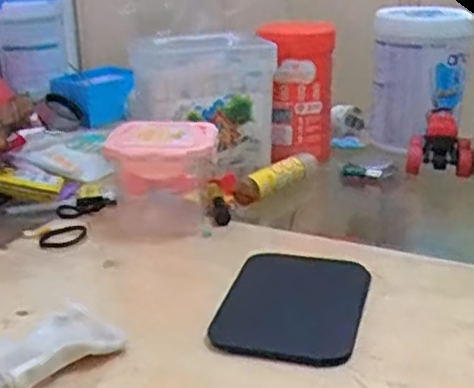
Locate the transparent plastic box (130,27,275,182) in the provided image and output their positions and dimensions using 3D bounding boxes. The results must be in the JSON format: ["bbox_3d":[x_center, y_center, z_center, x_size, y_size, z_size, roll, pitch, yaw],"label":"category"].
[{"bbox_3d":[-0.044,-0.115,0.865,0.165,0.155,0.105,-3,21,-8],"label":"transparent plastic box"}]

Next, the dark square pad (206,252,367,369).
[{"bbox_3d":[0.049,0.092,0.593,0.113,0.013,0.156,6,21,16],"label":"dark square pad"}]

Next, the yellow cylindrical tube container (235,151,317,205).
[{"bbox_3d":[0.049,-0.020,0.837,0.030,0.033,0.128,15,26,36],"label":"yellow cylindrical tube container"}]

